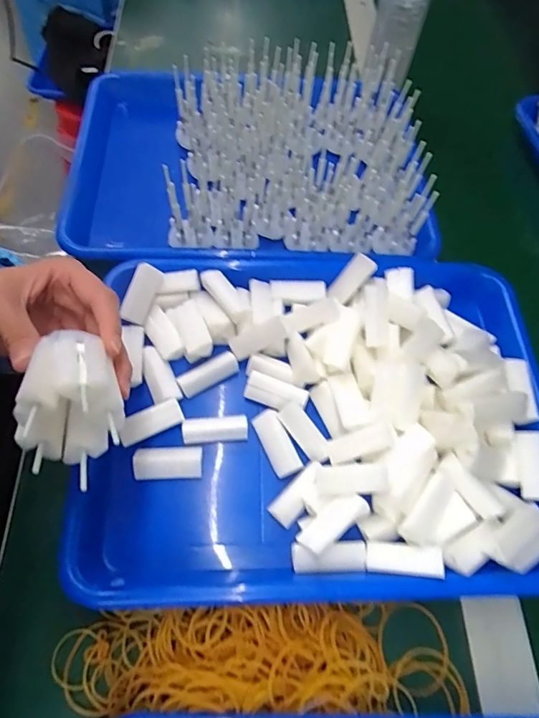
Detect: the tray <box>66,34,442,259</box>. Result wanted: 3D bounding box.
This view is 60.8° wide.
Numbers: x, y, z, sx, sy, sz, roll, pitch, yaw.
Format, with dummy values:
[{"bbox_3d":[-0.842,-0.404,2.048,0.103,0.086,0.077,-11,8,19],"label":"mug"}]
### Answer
[{"bbox_3d":[-0.017,-0.188,0.442,0.312,0.089,0.231,-3,65,0],"label":"tray"}]

